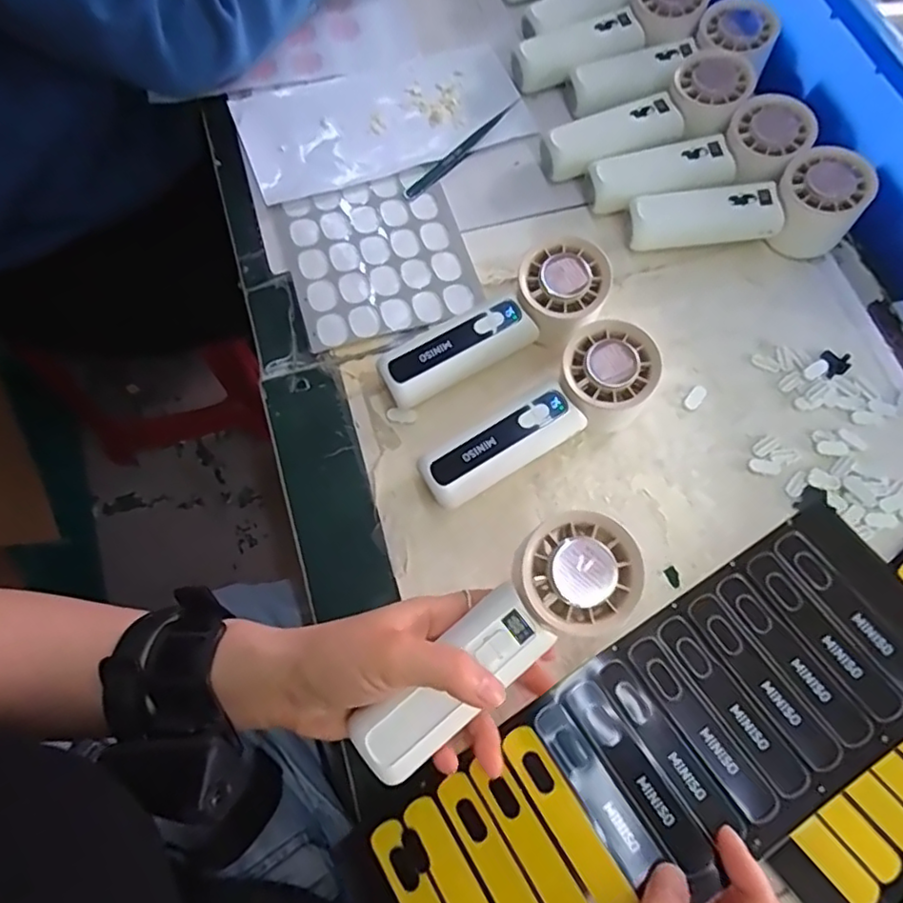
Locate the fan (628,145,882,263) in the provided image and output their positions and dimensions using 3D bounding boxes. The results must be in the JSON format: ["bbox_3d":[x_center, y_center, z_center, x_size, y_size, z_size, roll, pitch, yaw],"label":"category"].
[{"bbox_3d":[0.205,-0.166,0.425,0.156,0.050,0.060,-11,68,-6],"label":"fan"}]

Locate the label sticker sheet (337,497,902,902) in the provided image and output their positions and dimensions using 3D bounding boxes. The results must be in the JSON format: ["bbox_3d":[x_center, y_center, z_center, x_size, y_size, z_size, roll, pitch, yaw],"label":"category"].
[{"bbox_3d":[0.100,0.148,0.292,0.309,0.010,0.105,-33,67,-7],"label":"label sticker sheet"}]

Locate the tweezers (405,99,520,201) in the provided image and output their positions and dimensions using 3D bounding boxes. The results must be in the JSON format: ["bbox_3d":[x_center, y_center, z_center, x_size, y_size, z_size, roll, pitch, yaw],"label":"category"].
[{"bbox_3d":[0.010,-0.235,0.469,0.012,0.008,0.122,42,72,15],"label":"tweezers"}]

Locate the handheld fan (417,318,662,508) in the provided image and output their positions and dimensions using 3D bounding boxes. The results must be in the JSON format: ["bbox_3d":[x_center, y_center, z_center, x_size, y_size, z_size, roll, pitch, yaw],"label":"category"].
[{"bbox_3d":[0.054,-0.016,0.374,0.156,0.056,0.056,-34,72,-14],"label":"handheld fan"}]

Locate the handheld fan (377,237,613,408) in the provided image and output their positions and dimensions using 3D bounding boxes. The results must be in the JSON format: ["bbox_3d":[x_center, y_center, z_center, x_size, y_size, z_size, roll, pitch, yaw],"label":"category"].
[{"bbox_3d":[0.028,-0.079,0.380,0.155,0.043,0.051,-27,70,-12],"label":"handheld fan"}]

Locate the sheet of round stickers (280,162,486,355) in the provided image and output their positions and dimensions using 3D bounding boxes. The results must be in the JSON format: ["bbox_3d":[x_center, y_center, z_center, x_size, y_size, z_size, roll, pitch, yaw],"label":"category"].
[{"bbox_3d":[-0.053,-0.143,0.437,0.122,0.004,0.134,-16,69,-8],"label":"sheet of round stickers"}]

